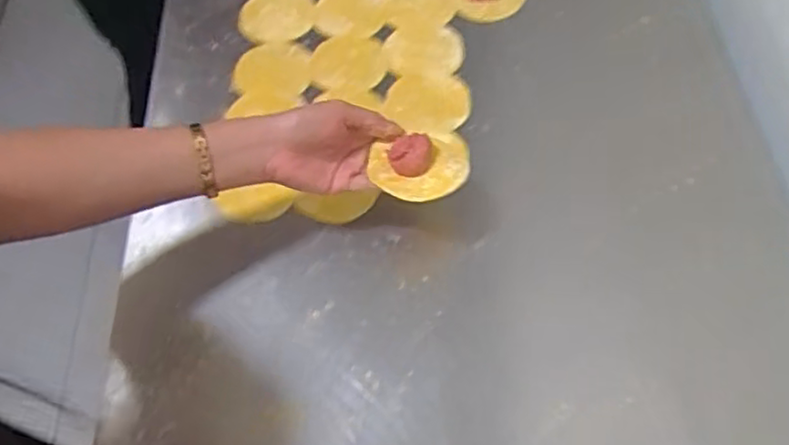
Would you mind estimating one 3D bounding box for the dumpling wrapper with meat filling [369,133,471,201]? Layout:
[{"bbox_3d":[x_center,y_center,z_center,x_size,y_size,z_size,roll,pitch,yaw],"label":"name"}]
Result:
[{"bbox_3d":[0.021,-0.049,0.541,0.078,0.032,0.059,-6,54,-1],"label":"dumpling wrapper with meat filling"}]

